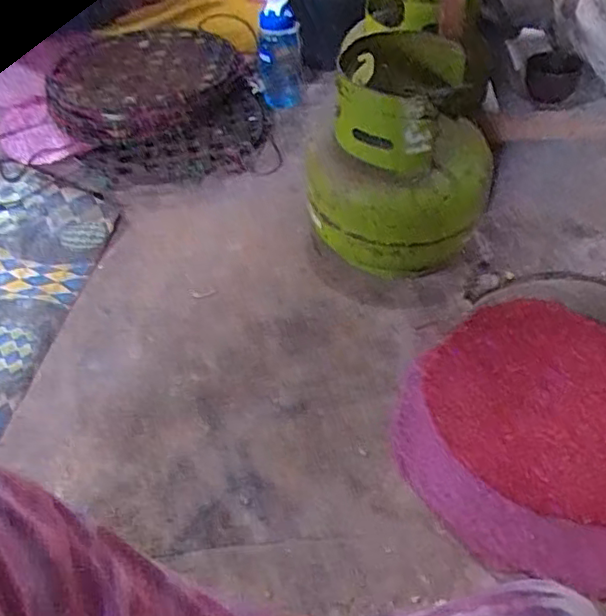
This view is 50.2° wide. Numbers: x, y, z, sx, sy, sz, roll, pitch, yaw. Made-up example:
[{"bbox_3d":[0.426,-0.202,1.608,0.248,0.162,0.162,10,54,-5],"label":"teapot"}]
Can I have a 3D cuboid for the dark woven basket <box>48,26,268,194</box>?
[{"bbox_3d":[-0.242,-0.345,1.114,0.336,0.168,0.307,-2,47,2],"label":"dark woven basket"}]

